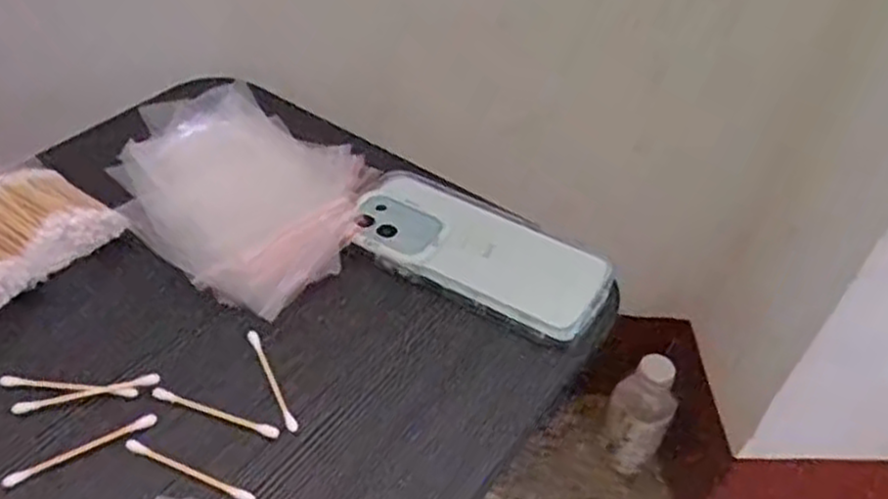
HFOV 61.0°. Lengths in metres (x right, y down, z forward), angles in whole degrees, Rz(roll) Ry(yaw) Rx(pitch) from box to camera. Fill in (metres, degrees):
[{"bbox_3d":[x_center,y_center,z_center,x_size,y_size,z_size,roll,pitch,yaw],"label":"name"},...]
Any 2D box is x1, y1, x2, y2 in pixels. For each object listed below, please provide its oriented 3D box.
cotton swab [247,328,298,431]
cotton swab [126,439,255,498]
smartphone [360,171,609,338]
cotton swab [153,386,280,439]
[{"bbox_3d":[-0.091,0.068,0.399,0.006,0.006,0.069,-18,48,-22],"label":"cotton swab"},{"bbox_3d":[-0.121,0.104,0.357,0.070,0.004,0.005,19,45,14],"label":"cotton swab"},{"bbox_3d":[0.023,-0.003,0.469,0.158,0.013,0.080,22,46,17],"label":"smartphone"},{"bbox_3d":[-0.116,0.082,0.382,0.071,0.004,0.006,15,45,11],"label":"cotton swab"}]

